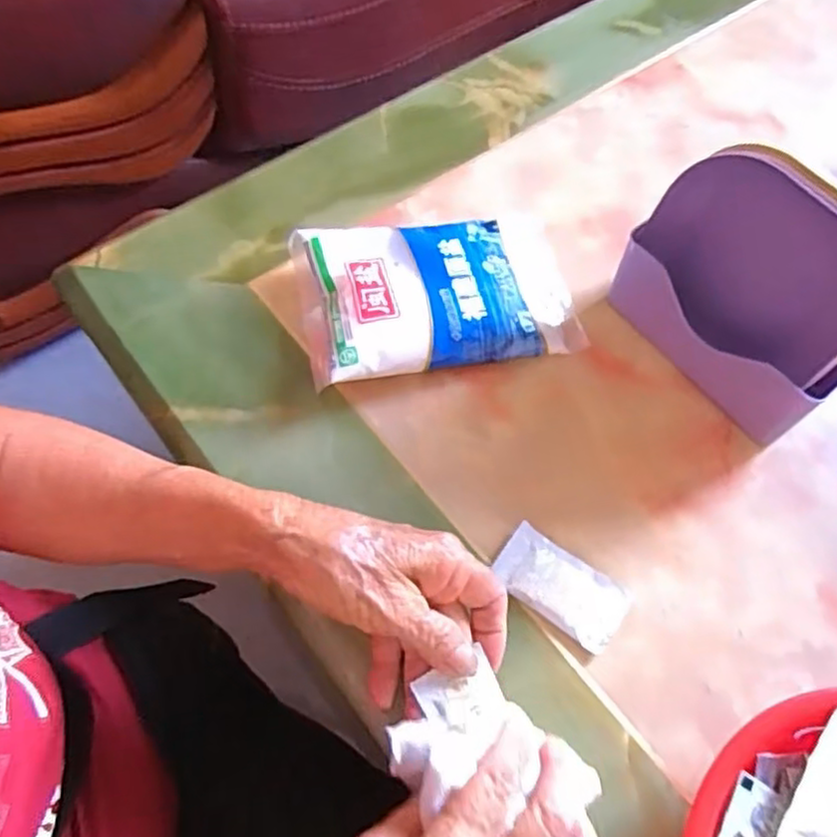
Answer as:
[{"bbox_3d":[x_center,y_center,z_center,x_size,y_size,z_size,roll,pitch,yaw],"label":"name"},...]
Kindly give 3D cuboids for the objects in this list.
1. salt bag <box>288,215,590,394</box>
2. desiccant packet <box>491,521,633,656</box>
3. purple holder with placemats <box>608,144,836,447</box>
[{"bbox_3d":[0.012,-0.081,0.460,0.171,0.030,0.113,-10,63,-7],"label":"salt bag"},{"bbox_3d":[0.076,0.091,0.389,0.071,0.008,0.038,35,66,15],"label":"desiccant packet"},{"bbox_3d":[0.186,-0.072,0.407,0.066,0.123,0.139,-32,67,-17],"label":"purple holder with placemats"}]

